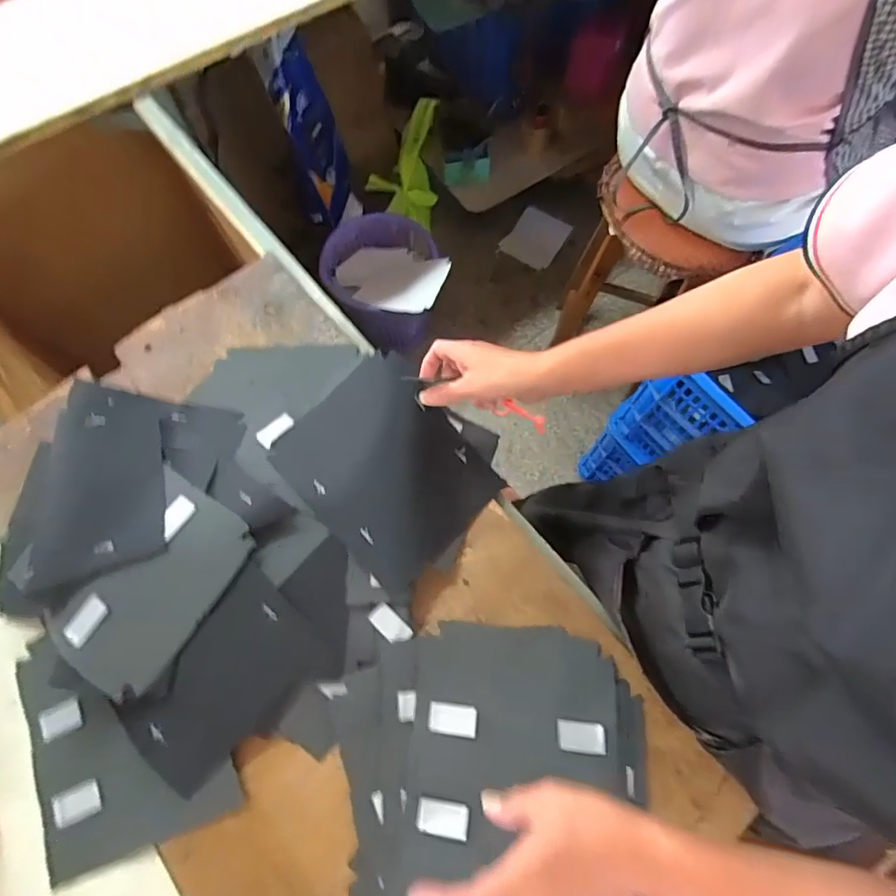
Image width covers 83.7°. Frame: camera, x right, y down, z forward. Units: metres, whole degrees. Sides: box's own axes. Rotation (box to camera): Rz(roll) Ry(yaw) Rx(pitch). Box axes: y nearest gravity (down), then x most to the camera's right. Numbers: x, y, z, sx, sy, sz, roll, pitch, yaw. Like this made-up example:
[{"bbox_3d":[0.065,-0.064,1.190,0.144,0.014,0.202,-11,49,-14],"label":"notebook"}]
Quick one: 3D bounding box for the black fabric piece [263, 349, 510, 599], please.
[{"bbox_3d":[-0.059,0.016,0.501,0.199,0.043,0.164,42,76,16],"label":"black fabric piece"}]

